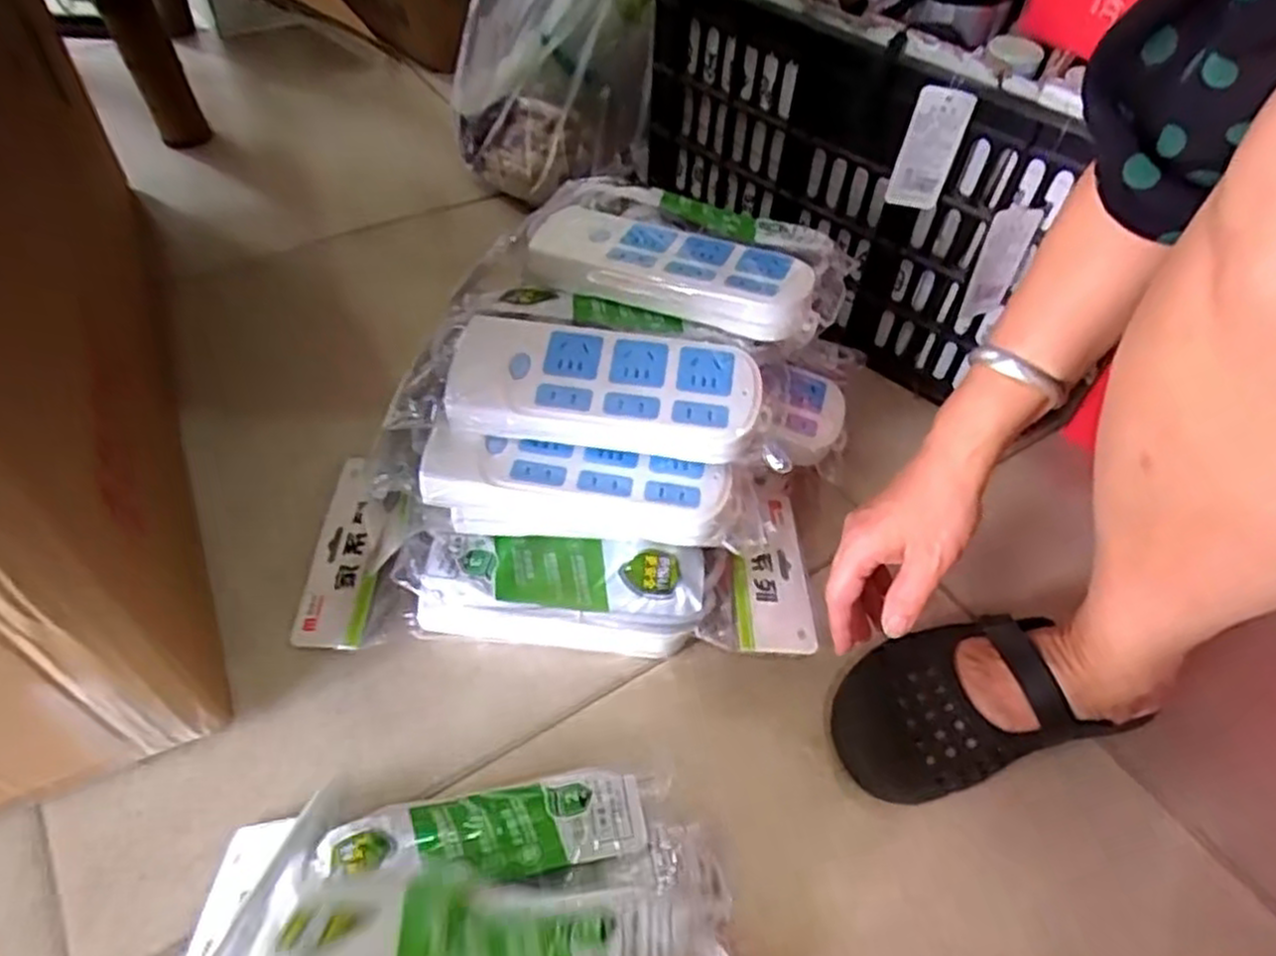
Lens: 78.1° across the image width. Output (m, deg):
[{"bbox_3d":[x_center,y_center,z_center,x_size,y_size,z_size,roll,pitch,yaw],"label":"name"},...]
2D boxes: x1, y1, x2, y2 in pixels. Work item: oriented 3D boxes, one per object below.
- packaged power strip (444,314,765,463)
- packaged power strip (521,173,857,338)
[{"bbox_3d":[-0.017,-0.057,0.499,0.194,0.041,0.076,9,50,0],"label":"packaged power strip"},{"bbox_3d":[0.033,-0.159,0.551,0.219,0.037,0.116,19,51,9],"label":"packaged power strip"}]

